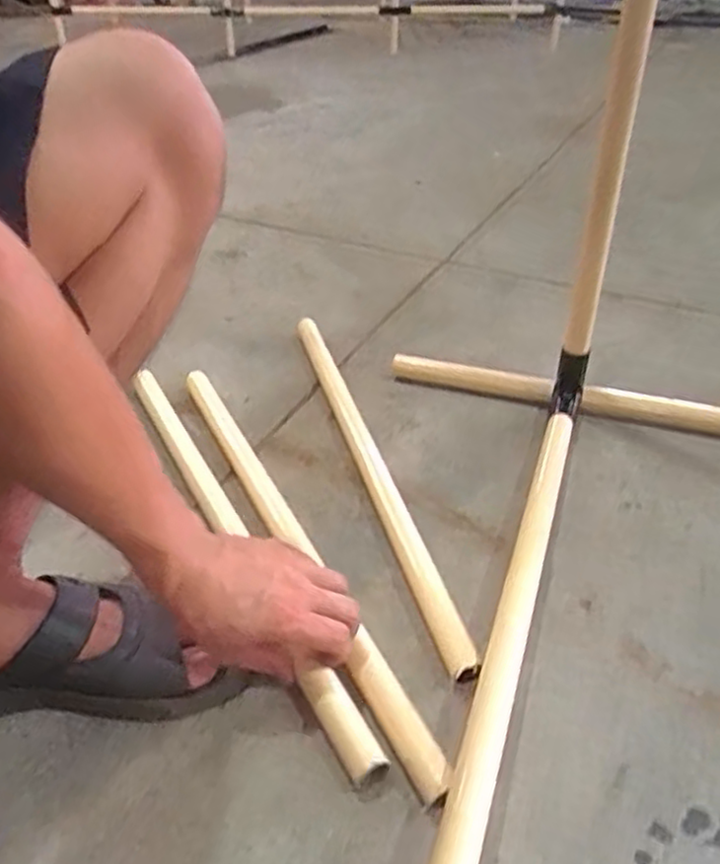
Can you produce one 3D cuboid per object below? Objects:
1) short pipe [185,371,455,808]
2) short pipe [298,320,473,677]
[{"bbox_3d":[-0.077,0.091,0.682,0.036,0.030,0.572,-17,39,-22],"label":"short pipe"},{"bbox_3d":[0.006,0.024,0.754,0.027,0.024,0.557,-10,38,-13],"label":"short pipe"}]

